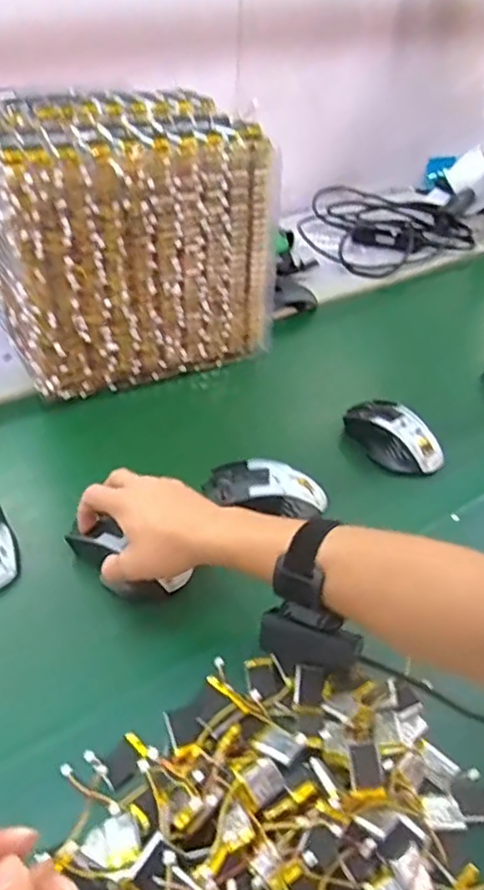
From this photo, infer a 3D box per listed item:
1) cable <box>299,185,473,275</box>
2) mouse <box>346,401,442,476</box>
[{"bbox_3d":[0.276,-0.393,1.153,0.283,0.044,0.336,9,41,6],"label":"cable"},{"bbox_3d":[0.165,-0.013,0.699,0.061,0.034,0.112,-22,47,-27],"label":"mouse"}]

